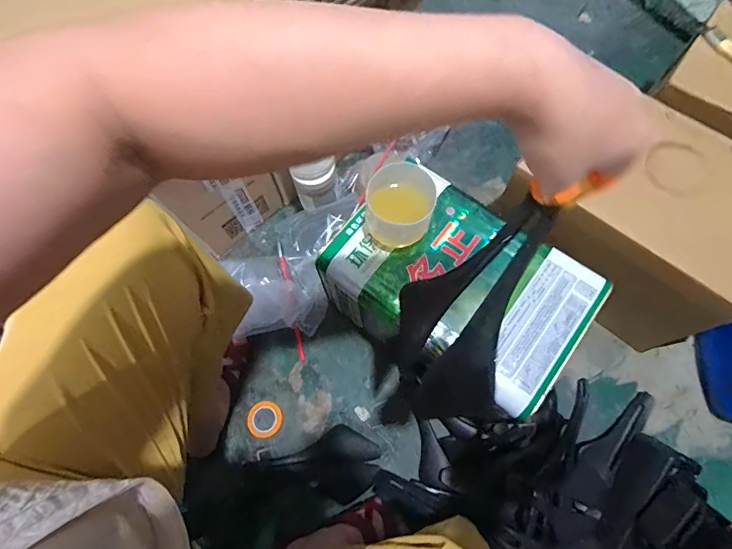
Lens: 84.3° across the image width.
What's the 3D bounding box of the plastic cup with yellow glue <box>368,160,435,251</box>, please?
[{"bbox_3d":[0.047,-0.096,0.557,0.088,0.069,0.094,-1,69,2],"label":"plastic cup with yellow glue"}]

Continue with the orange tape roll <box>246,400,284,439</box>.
[{"bbox_3d":[-0.181,0.262,0.730,0.062,0.023,0.061,-1,69,2],"label":"orange tape roll"}]

